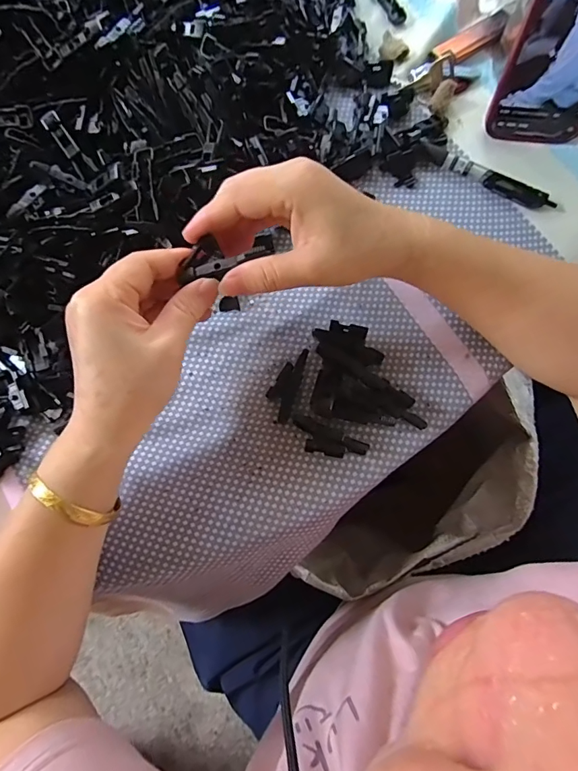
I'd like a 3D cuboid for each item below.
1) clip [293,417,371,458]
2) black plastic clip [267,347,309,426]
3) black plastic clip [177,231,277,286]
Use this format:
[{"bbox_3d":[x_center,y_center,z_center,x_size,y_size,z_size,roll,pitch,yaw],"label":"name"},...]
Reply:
[{"bbox_3d":[0.028,0.040,0.304,0.055,0.005,0.021,18,77,7],"label":"clip"},{"bbox_3d":[-0.003,-0.001,0.310,0.019,0.013,0.053,18,76,7],"label":"black plastic clip"},{"bbox_3d":[-0.037,-0.077,0.249,0.058,0.013,0.026,-18,75,-2],"label":"black plastic clip"}]

